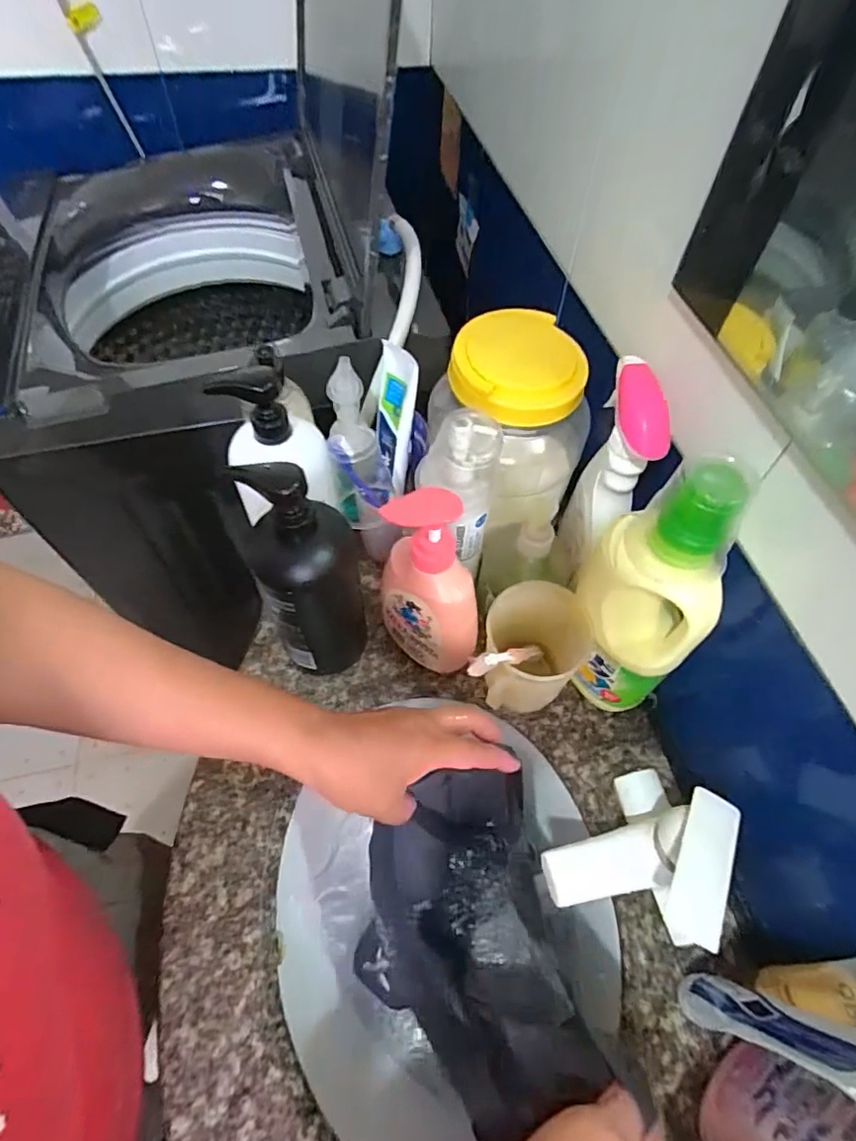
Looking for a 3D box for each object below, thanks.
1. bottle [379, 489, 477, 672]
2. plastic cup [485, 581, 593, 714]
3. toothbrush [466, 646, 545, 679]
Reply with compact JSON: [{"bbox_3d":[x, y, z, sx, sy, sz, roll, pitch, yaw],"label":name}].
[{"bbox_3d":[0.002,0.014,0.468,0.099,0.193,0.046,38,63,20],"label":"bottle"},{"bbox_3d":[0.089,0.077,0.502,0.083,0.097,0.101,10,57,4],"label":"plastic cup"},{"bbox_3d":[0.069,0.075,0.466,0.011,0.159,0.022,44,103,23],"label":"toothbrush"}]

